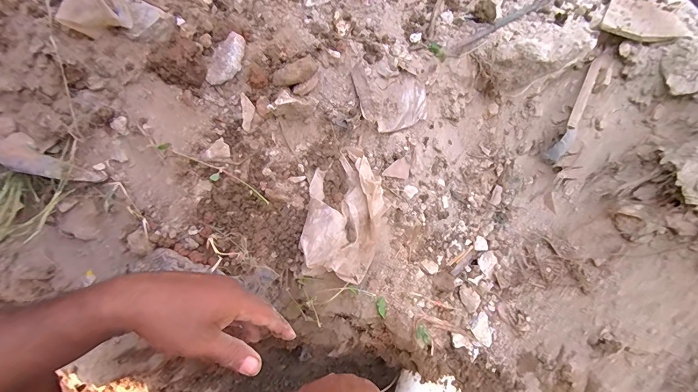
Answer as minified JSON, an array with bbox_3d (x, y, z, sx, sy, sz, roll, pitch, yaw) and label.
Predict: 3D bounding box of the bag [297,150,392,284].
[{"bbox_3d":[-0.005,0.027,0.504,0.113,0.082,0.186,12,72,3],"label":"bag"}]

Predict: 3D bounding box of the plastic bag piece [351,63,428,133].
[{"bbox_3d":[0.066,-0.154,0.530,0.109,0.011,0.100,-16,97,-18],"label":"plastic bag piece"}]

